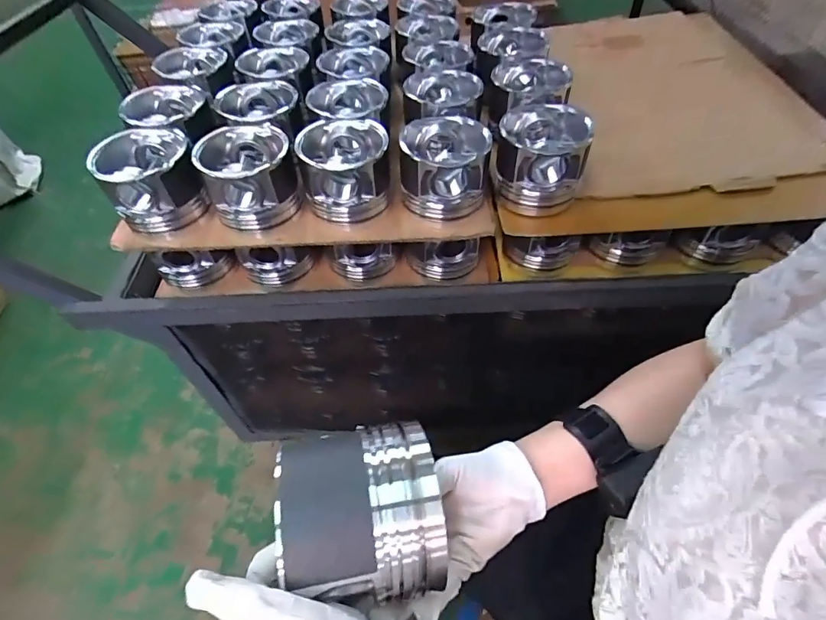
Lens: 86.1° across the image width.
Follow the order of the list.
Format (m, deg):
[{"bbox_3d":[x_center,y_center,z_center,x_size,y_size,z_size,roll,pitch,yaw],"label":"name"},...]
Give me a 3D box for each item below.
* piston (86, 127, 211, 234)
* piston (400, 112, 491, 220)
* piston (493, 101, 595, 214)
[{"bbox_3d":[-0.335,-0.169,0.577,0.103,0.094,0.114,-12,52,-5],"label":"piston"},{"bbox_3d":[0.041,-0.185,0.575,0.112,0.084,0.106,1,52,6],"label":"piston"},{"bbox_3d":[0.167,-0.201,0.583,0.111,0.094,0.116,2,52,7],"label":"piston"}]

